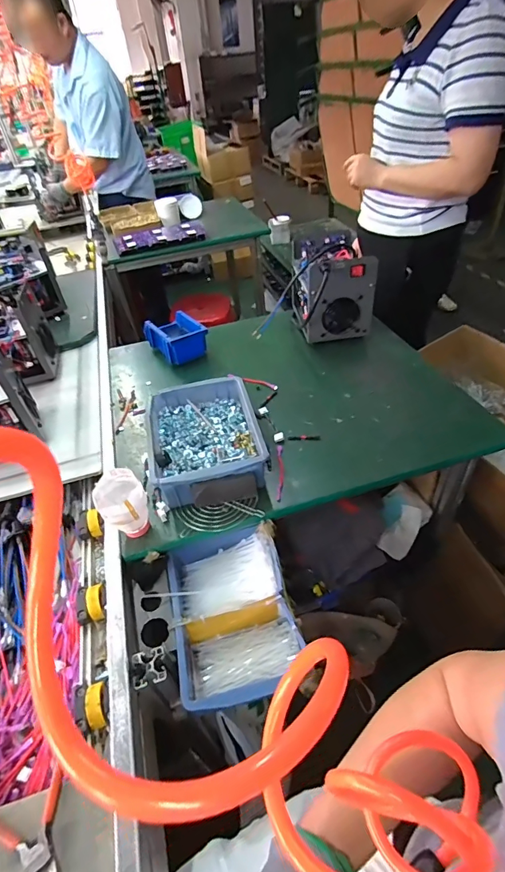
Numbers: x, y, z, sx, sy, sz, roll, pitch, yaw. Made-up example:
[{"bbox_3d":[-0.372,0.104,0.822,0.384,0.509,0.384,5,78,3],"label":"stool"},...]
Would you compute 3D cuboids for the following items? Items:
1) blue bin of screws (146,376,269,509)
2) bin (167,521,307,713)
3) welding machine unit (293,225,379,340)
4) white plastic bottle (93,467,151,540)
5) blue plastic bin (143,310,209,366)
[{"bbox_3d":[-0.086,0.001,0.727,0.182,0.085,0.244,-13,43,-6],"label":"blue bin of screws"},{"bbox_3d":[-0.029,0.258,0.607,0.170,0.075,0.240,-12,42,-5],"label":"bin"},{"bbox_3d":[0.184,-0.358,0.997,0.146,0.198,0.225,-10,42,-3],"label":"welding machine unit"},{"bbox_3d":[-0.189,0.110,0.606,0.064,0.112,0.072,-30,47,-23],"label":"white plastic bottle"},{"bbox_3d":[-0.191,-0.244,1.006,0.105,0.079,0.159,-29,47,-22],"label":"blue plastic bin"}]

